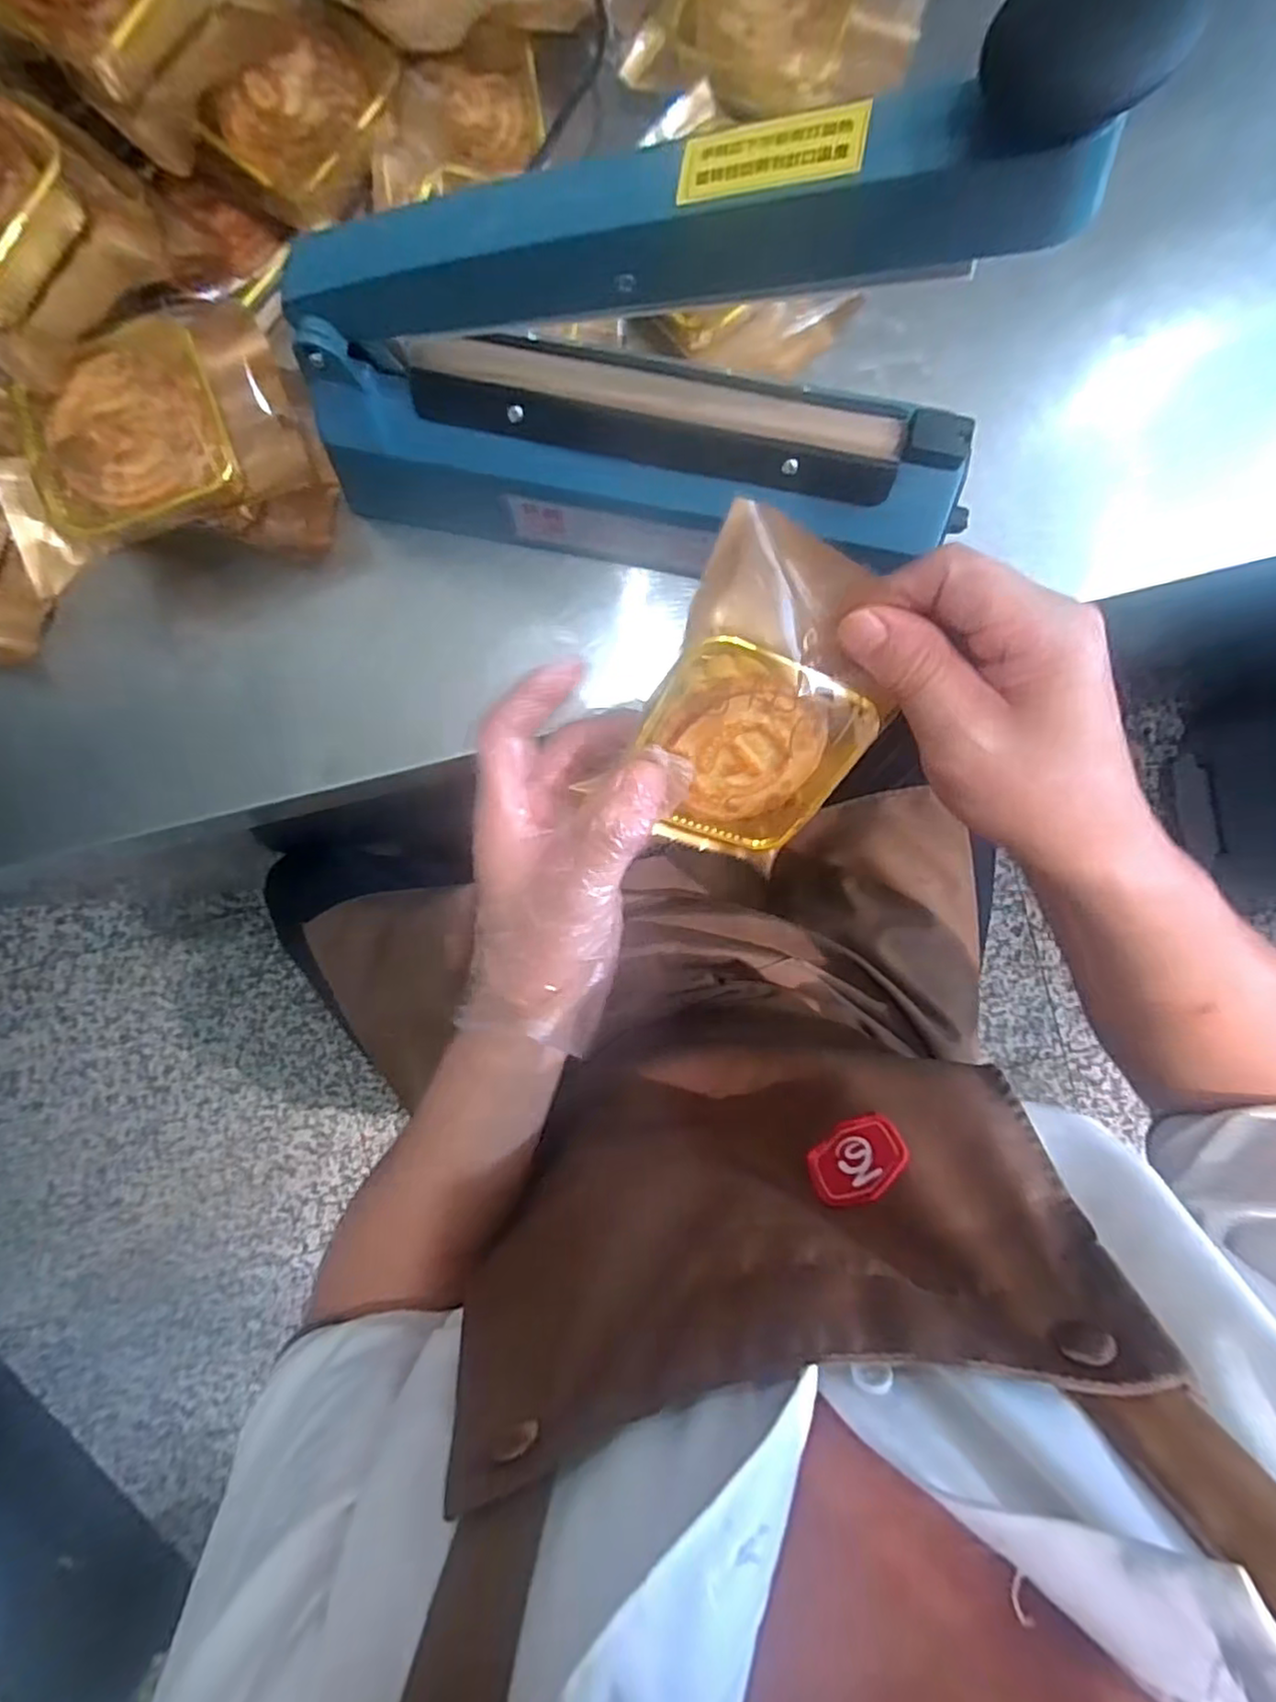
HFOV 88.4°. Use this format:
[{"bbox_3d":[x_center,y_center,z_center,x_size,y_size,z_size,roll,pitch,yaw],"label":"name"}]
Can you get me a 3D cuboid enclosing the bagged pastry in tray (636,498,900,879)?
[{"bbox_3d":[0.049,-0.054,0.263,0.092,0.021,0.129,16,124,-20],"label":"bagged pastry in tray"}]

